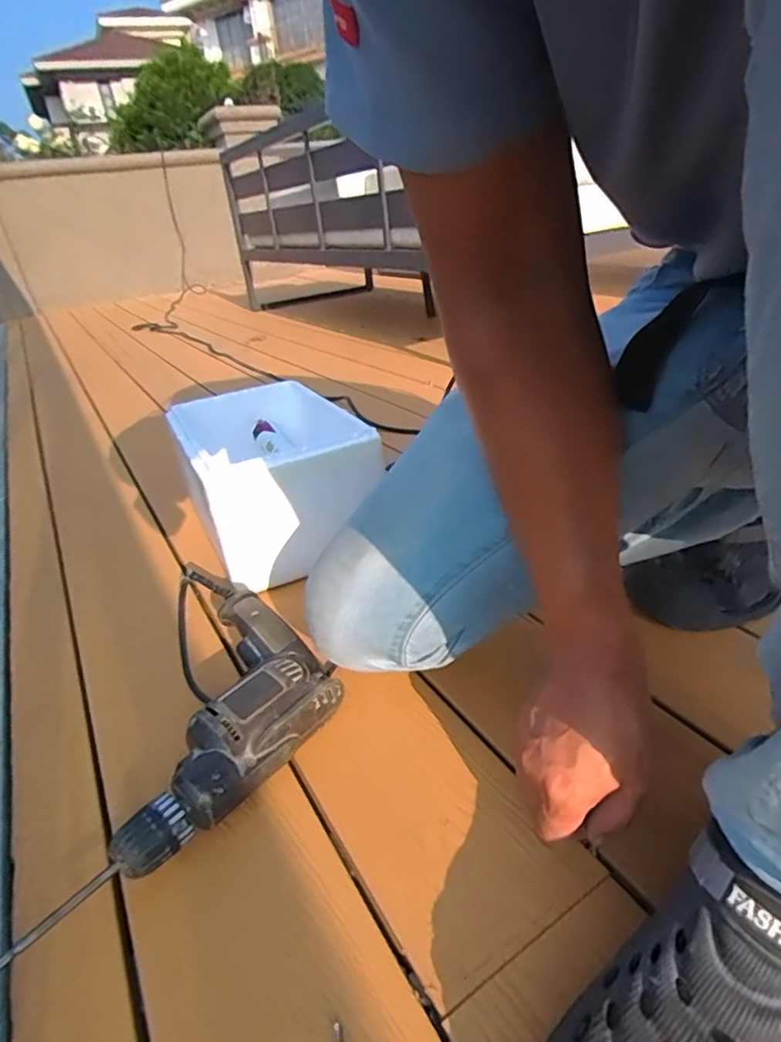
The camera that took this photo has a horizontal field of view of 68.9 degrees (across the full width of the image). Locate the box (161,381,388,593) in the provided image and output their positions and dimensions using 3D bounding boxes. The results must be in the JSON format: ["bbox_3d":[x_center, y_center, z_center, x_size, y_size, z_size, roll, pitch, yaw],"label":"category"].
[{"bbox_3d":[-0.167,-0.064,0.813,0.208,0.172,0.304,-19,31,-20],"label":"box"}]

